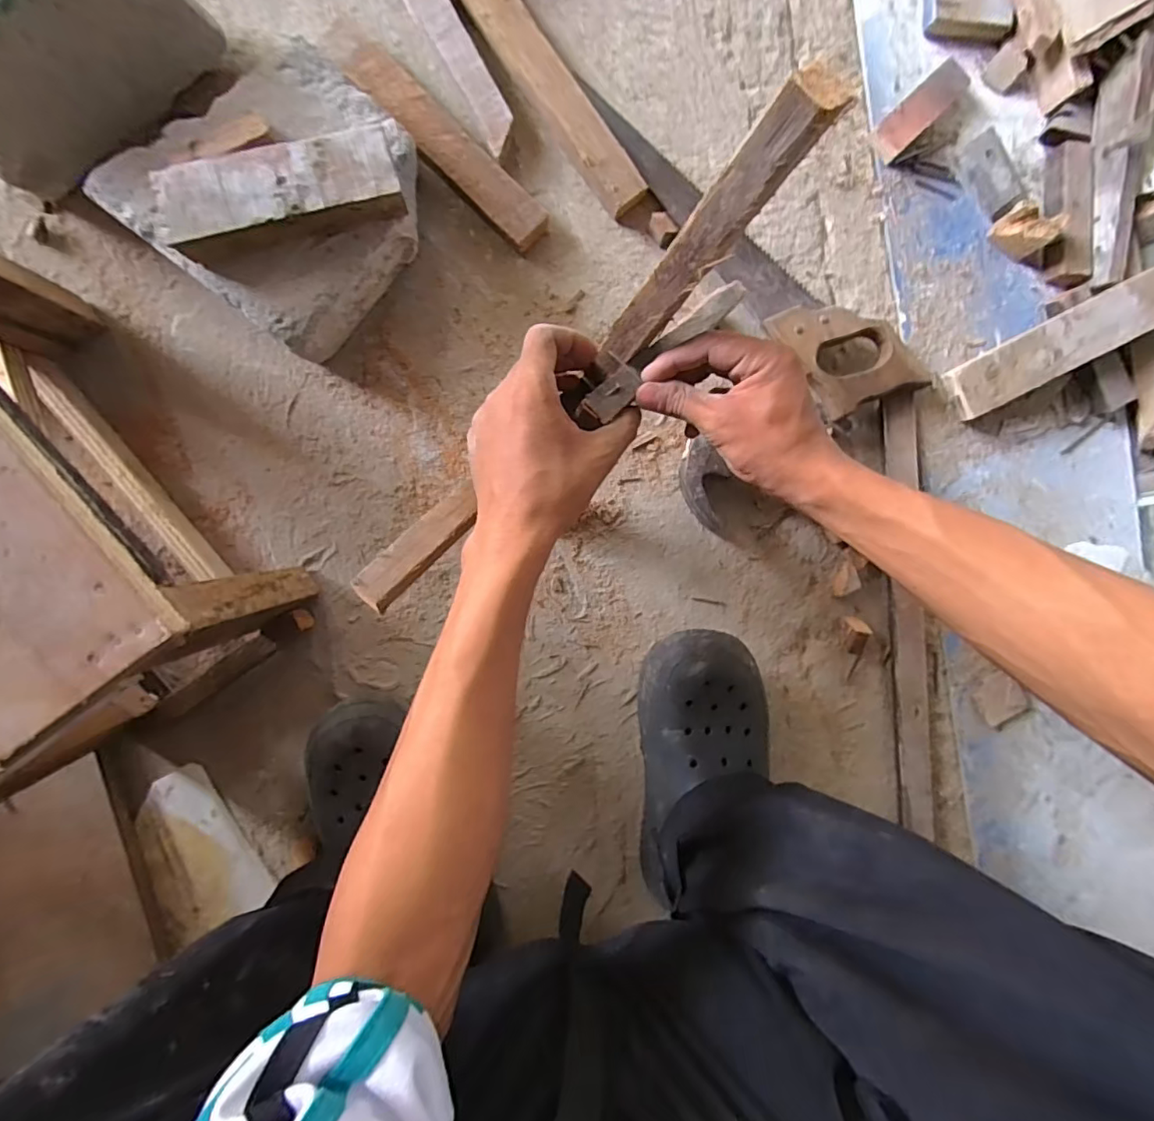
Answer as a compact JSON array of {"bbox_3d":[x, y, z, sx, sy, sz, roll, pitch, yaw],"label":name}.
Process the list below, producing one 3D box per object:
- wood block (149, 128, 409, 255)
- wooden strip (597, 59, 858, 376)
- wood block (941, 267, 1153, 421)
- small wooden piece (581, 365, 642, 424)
[{"bbox_3d":[-0.218,-0.273,0.402,0.167,0.020,0.055,-14,95,-4],"label":"wood block"},{"bbox_3d":[0.063,-0.163,0.291,0.024,0.178,0.024,47,59,-5],"label":"wooden strip"},{"bbox_3d":[0.458,-0.204,0.505,0.208,0.024,0.051,-28,94,10],"label":"wood block"},{"bbox_3d":[0.025,-0.106,0.343,0.021,0.004,0.046,45,66,-5],"label":"small wooden piece"}]

